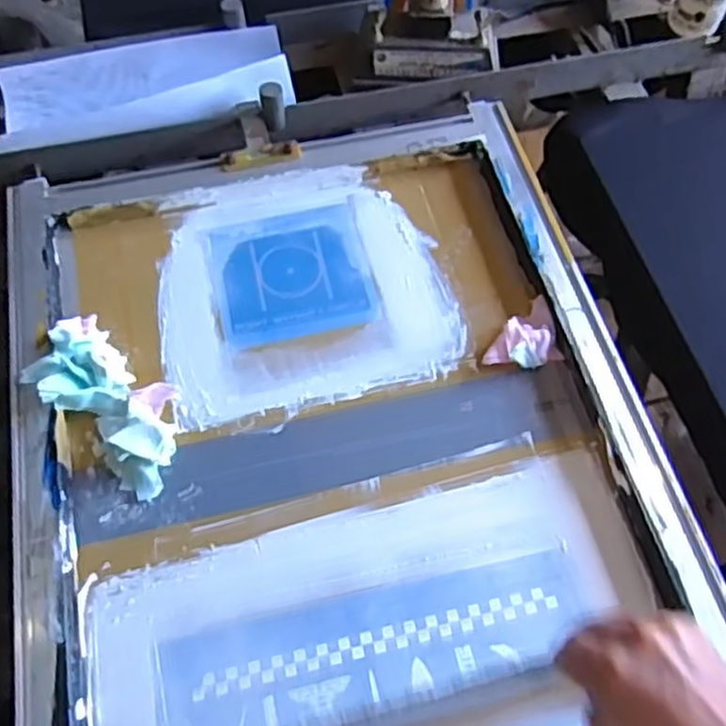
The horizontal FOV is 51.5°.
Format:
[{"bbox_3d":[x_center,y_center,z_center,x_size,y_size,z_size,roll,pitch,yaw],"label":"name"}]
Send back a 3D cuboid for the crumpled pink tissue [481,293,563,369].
[{"bbox_3d":[0.143,-0.026,0.697,0.070,0.021,0.067,-10,60,-3],"label":"crumpled pink tissue"}]

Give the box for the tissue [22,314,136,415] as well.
[{"bbox_3d":[-0.248,-0.004,0.676,0.086,0.032,0.103,1,60,3],"label":"tissue"}]

